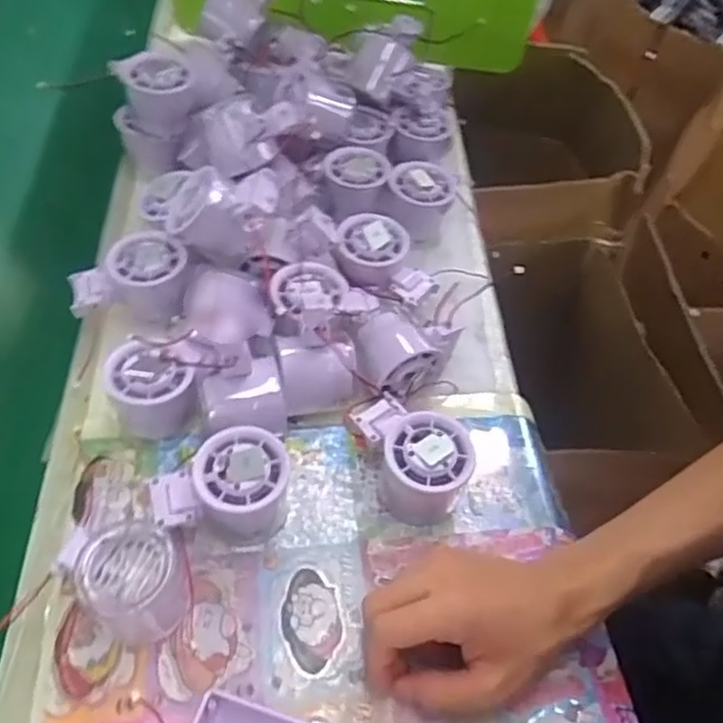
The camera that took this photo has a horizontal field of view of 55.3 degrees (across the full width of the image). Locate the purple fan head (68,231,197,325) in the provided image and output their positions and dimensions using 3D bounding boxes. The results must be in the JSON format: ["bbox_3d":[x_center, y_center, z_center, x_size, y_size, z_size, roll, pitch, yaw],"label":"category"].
[{"bbox_3d":[-0.179,-0.064,0.541,0.092,0.052,0.057,-1,52,-6],"label":"purple fan head"}]

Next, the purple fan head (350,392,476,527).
[{"bbox_3d":[0.036,0.061,0.471,0.060,0.055,0.089,-17,55,-17],"label":"purple fan head"}]

